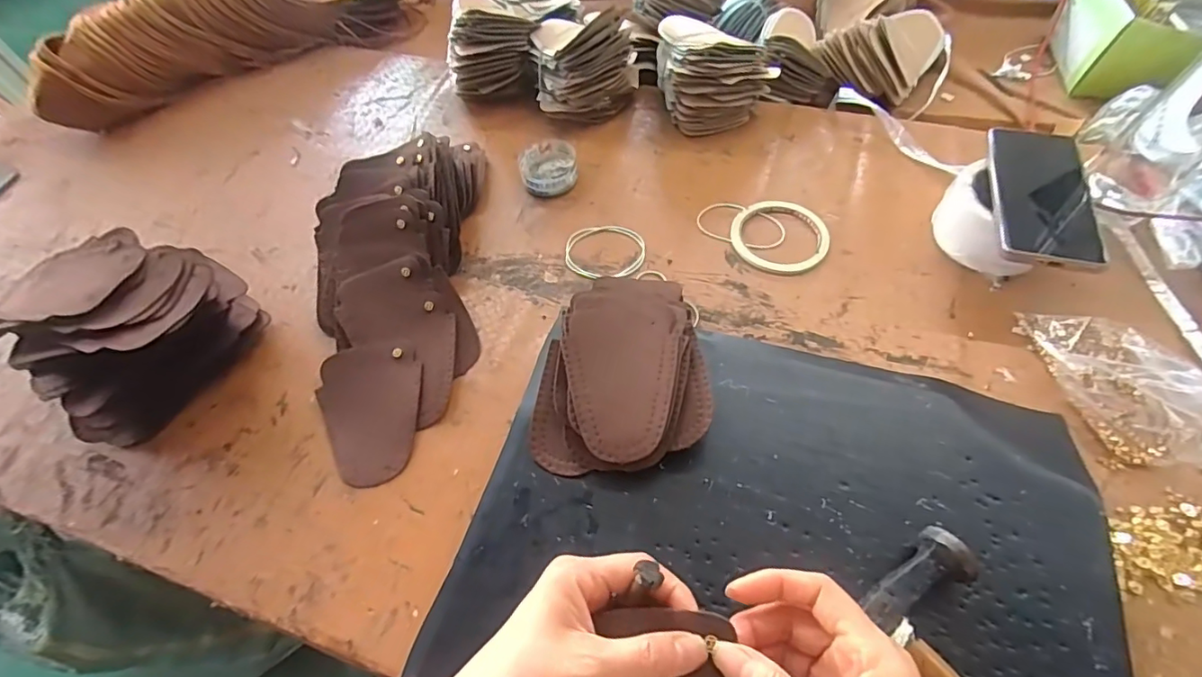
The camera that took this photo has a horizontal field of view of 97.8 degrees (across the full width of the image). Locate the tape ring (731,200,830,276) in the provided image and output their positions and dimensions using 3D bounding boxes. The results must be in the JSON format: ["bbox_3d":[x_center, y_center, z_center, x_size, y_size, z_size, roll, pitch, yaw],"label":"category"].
[{"bbox_3d":[0.181,-0.104,0.528,0.094,0.007,0.092,-2,58,3],"label":"tape ring"}]

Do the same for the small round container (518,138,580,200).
[{"bbox_3d":[-0.058,-0.192,0.594,0.061,0.024,0.072,-11,58,-3],"label":"small round container"}]

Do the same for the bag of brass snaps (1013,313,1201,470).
[{"bbox_3d":[0.421,0.029,0.410,0.106,0.028,0.139,-7,57,0],"label":"bag of brass snaps"}]

